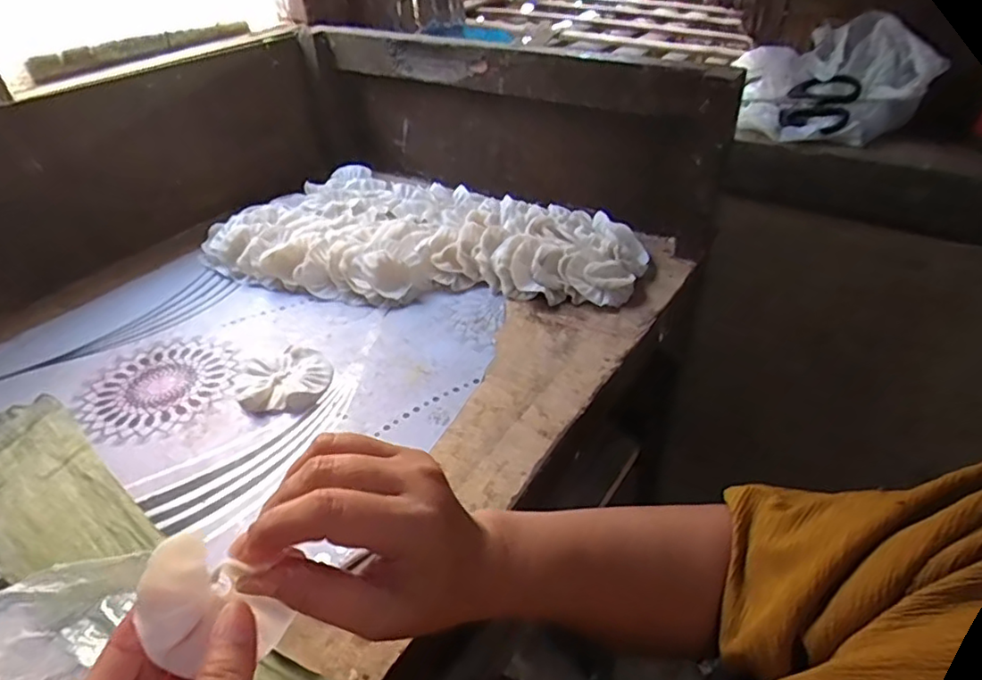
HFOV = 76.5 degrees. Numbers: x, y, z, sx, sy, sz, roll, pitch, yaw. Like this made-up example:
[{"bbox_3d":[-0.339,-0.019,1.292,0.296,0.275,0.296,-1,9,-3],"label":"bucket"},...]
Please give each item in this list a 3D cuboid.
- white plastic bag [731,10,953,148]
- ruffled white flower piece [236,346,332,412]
[{"bbox_3d":[0.332,-0.257,0.624,0.186,0.102,0.113,18,41,23],"label":"white plastic bag"},{"bbox_3d":[-0.172,0.031,0.517,0.074,0.010,0.074,-1,37,1],"label":"ruffled white flower piece"}]

